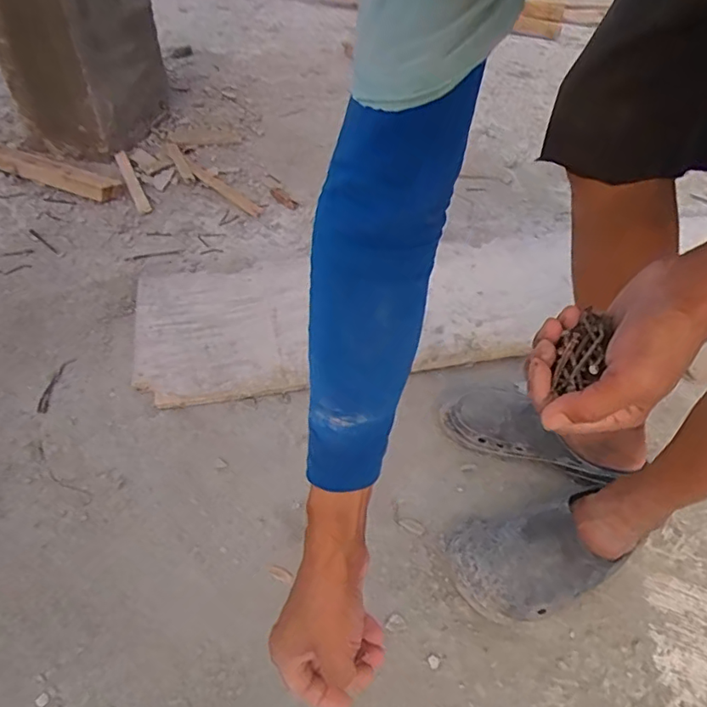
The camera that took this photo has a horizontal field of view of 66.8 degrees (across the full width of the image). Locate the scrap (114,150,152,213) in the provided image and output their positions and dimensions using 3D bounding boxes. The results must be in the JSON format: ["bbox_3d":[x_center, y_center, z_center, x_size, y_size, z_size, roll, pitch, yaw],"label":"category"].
[{"bbox_3d":[-0.498,-0.390,1.203,0.027,0.016,0.213,-20,52,-21],"label":"scrap"}]

